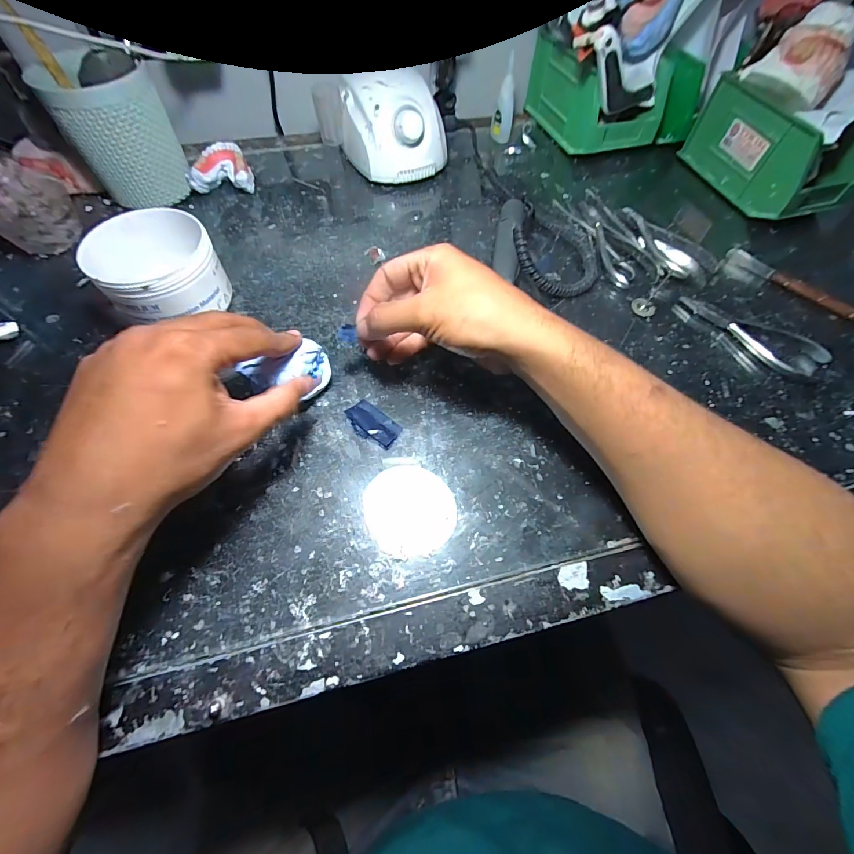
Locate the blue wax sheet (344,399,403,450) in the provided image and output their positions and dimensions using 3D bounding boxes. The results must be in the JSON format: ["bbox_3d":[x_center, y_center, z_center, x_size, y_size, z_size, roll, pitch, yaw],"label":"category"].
[{"bbox_3d":[-0.042,-0.002,0.292,0.045,0.004,0.025,36,66,17],"label":"blue wax sheet"}]

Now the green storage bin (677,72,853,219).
[{"bbox_3d":[0.405,-0.321,0.437,0.100,0.083,0.170,-14,62,-10],"label":"green storage bin"}]

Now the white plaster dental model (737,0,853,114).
[{"bbox_3d":[0.384,-0.376,0.389,0.073,0.067,0.082,-37,68,-20],"label":"white plaster dental model"}]

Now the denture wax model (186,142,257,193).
[{"bbox_3d":[-0.233,-0.291,0.433,0.067,0.035,0.054,-5,61,-5],"label":"denture wax model"}]

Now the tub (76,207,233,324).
[{"bbox_3d":[-0.222,-0.128,0.318,0.087,0.072,0.083,1,61,-1],"label":"tub"}]

